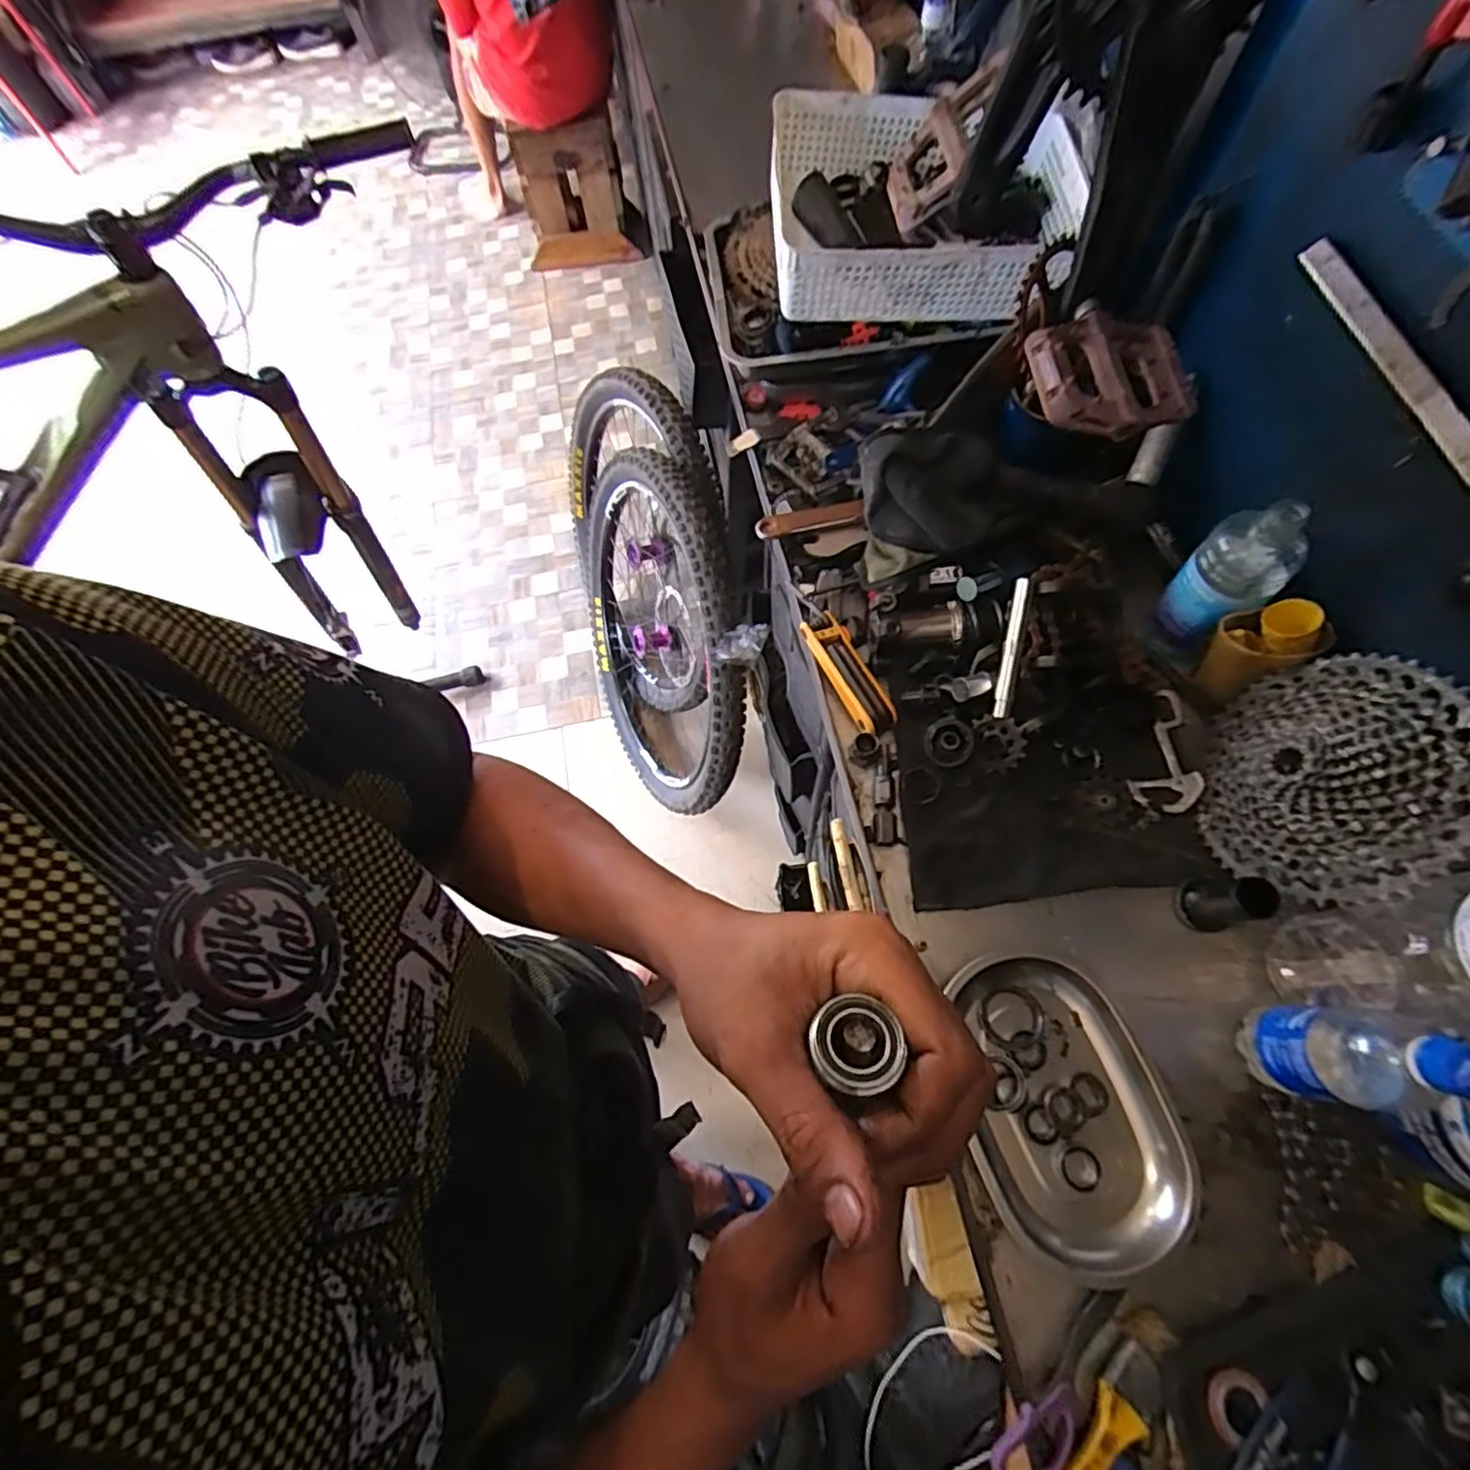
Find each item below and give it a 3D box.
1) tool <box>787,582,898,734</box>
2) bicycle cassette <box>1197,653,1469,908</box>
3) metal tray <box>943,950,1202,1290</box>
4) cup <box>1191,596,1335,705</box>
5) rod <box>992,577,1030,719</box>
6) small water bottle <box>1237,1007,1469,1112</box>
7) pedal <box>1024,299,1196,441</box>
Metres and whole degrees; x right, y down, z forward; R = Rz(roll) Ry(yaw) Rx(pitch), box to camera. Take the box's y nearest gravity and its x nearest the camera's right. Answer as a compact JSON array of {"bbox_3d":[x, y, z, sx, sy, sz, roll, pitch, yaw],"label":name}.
[{"bbox_3d":[0.100,-0.083,0.660,0.040,0.023,0.176,-26,68,-8],"label":"tool"},{"bbox_3d":[0.449,0.029,0.514,0.050,0.184,0.194,17,79,-22],"label":"bicycle cassette"},{"bbox_3d":[0.252,0.281,0.508,0.144,0.032,0.218,-17,67,-4],"label":"metal tray"},{"bbox_3d":[0.464,-0.077,0.596,0.064,0.087,0.061,-1,67,3],"label":"cup"},{"bbox_3d":[0.253,-0.079,0.614,0.012,0.009,0.127,11,94,8],"label":"rod"},{"bbox_3d":[0.422,0.220,0.449,0.067,0.157,0.057,10,68,8],"label":"small water bottle"},{"bbox_3d":[0.265,-0.258,0.470,0.111,0.025,0.105,-7,67,1],"label":"pedal"}]

